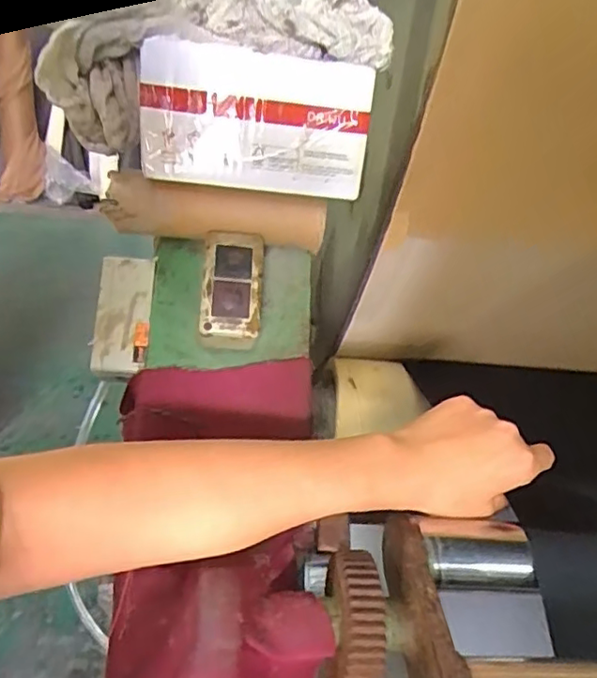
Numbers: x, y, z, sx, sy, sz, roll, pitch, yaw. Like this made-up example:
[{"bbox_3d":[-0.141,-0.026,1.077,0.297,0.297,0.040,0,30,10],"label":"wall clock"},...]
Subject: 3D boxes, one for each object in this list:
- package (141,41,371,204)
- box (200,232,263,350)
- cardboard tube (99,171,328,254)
[{"bbox_3d":[-0.029,-0.145,0.404,0.150,0.082,0.030,4,25,-7],"label":"package"},{"bbox_3d":[-0.047,-0.038,0.425,0.039,0.080,0.033,4,-17,-7],"label":"box"},{"bbox_3d":[-0.059,-0.089,0.436,0.155,0.046,0.031,5,25,-5],"label":"cardboard tube"}]

